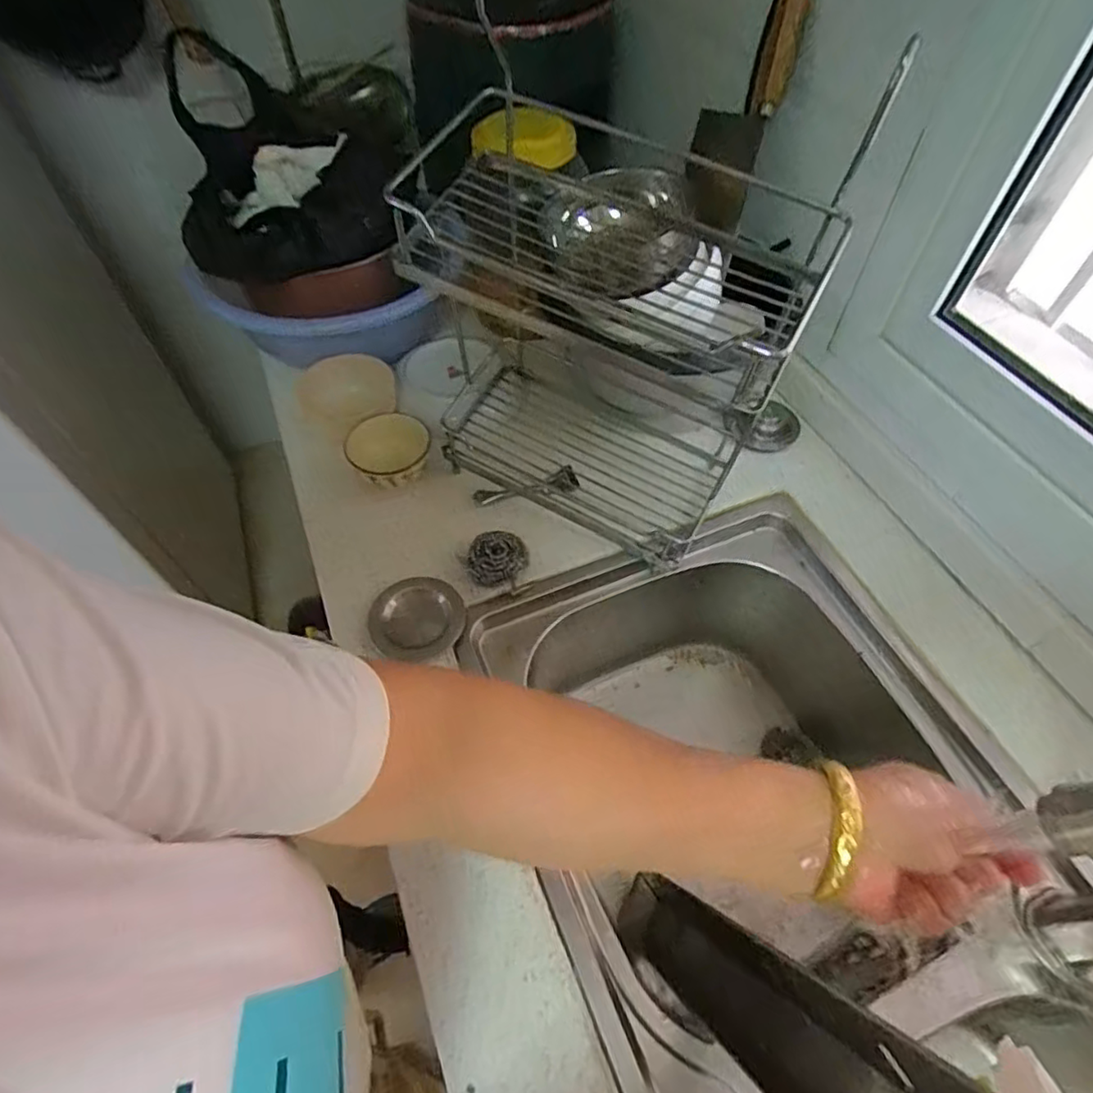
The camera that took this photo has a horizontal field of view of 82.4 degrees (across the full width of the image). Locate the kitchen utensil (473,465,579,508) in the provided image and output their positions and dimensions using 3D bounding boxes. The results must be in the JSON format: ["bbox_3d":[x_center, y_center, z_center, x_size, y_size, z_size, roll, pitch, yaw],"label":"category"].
[{"bbox_3d":[-0.021,-0.059,0.664,0.110,0.009,0.028,-16,57,-10],"label":"kitchen utensil"}]

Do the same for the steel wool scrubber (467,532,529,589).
[{"bbox_3d":[-0.047,0.012,0.606,0.056,0.027,0.054,0,55,1],"label":"steel wool scrubber"}]

